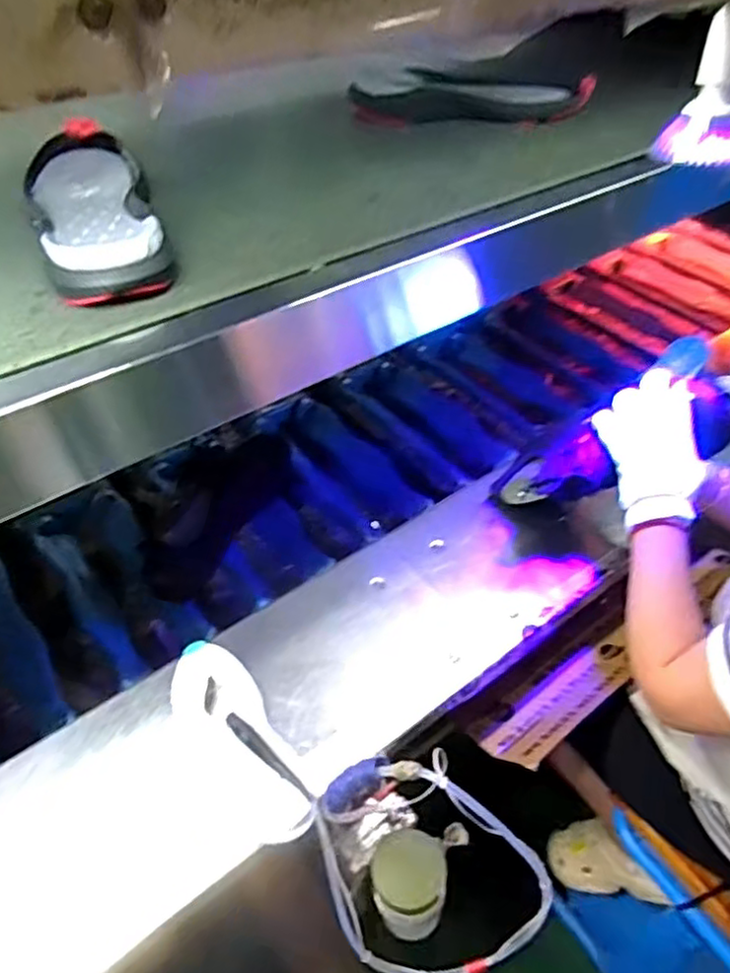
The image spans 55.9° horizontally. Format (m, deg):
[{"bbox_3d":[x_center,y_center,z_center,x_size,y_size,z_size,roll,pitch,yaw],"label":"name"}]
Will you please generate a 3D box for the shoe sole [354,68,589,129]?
[{"bbox_3d":[0.148,-0.546,0.964,0.326,0.047,0.124,-1,48,-7],"label":"shoe sole"}]

